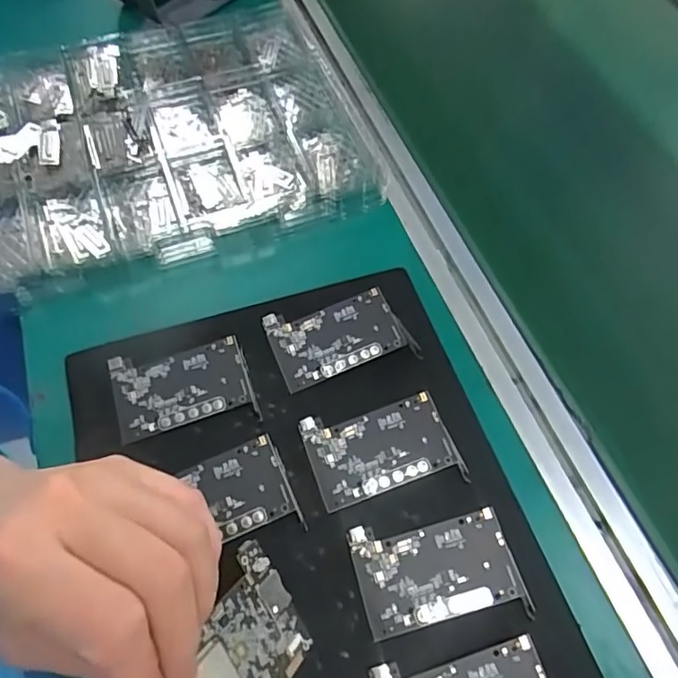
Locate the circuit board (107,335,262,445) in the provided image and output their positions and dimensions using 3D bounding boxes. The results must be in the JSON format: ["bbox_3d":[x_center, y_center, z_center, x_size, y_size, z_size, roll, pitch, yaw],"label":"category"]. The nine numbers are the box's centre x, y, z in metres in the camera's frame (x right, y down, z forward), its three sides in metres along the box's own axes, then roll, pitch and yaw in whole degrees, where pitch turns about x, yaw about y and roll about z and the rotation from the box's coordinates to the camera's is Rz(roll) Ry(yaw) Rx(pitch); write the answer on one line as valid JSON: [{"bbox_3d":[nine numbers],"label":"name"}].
[{"bbox_3d":[-0.102,0.032,0.355,0.088,0.011,0.053,-11,60,-10],"label":"circuit board"}]

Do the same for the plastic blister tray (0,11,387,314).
[{"bbox_3d":[-0.161,-0.168,0.473,0.349,0.030,0.260,-13,60,-11],"label":"plastic blister tray"}]

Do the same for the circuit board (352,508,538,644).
[{"bbox_3d":[0.054,0.128,0.307,0.086,0.011,0.056,-11,60,-10],"label":"circuit board"}]

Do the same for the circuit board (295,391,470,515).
[{"bbox_3d":[0.026,0.067,0.340,0.086,0.011,0.056,-14,61,-12],"label":"circuit board"}]

